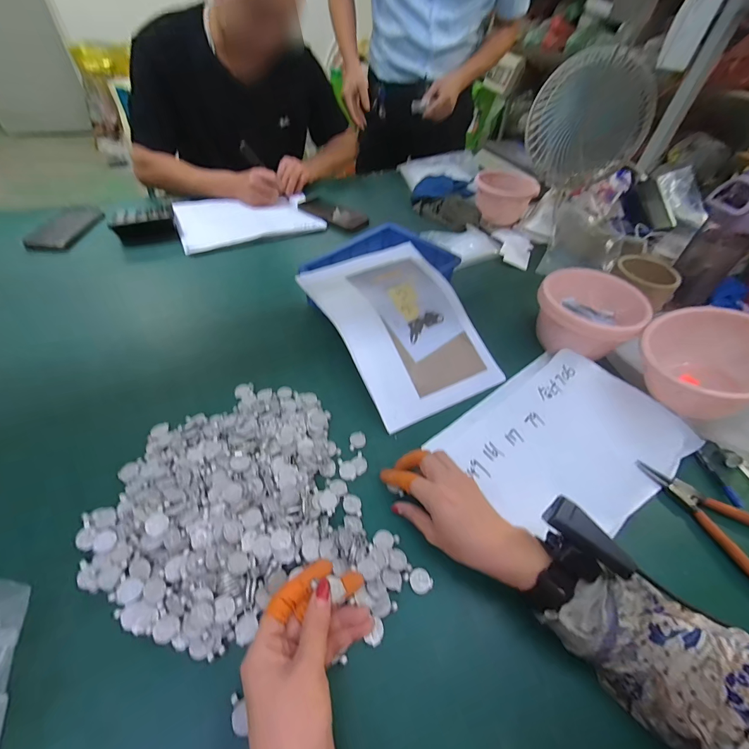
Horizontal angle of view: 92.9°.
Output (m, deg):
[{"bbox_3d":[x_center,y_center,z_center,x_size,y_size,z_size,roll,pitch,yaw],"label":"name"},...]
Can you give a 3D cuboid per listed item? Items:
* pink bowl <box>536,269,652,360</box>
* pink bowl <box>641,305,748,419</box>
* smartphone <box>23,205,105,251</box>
[{"bbox_3d":[0.324,-0.085,0.558,0.149,0.099,0.124,27,52,18],"label":"pink bowl"},{"bbox_3d":[0.421,-0.006,0.467,0.129,0.124,0.144,-24,54,-24],"label":"pink bowl"},{"bbox_3d":[-0.634,-0.304,0.734,0.078,0.015,0.166,4,48,-3],"label":"smartphone"}]

